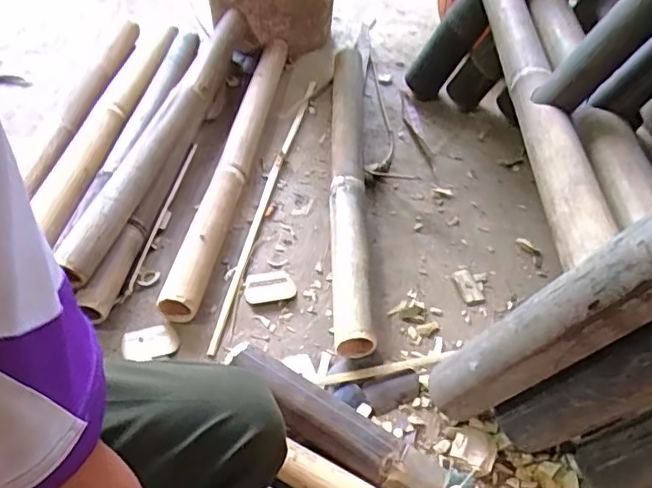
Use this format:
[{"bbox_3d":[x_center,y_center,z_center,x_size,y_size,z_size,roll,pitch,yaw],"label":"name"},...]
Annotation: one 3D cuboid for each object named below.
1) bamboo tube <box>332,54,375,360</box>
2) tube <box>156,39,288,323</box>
[{"bbox_3d":[0.036,-0.110,0.894,0.061,0.065,0.631,1,49,-1],"label":"bamboo tube"},{"bbox_3d":[-0.140,-0.150,0.923,0.056,0.061,0.627,9,49,5],"label":"tube"}]

